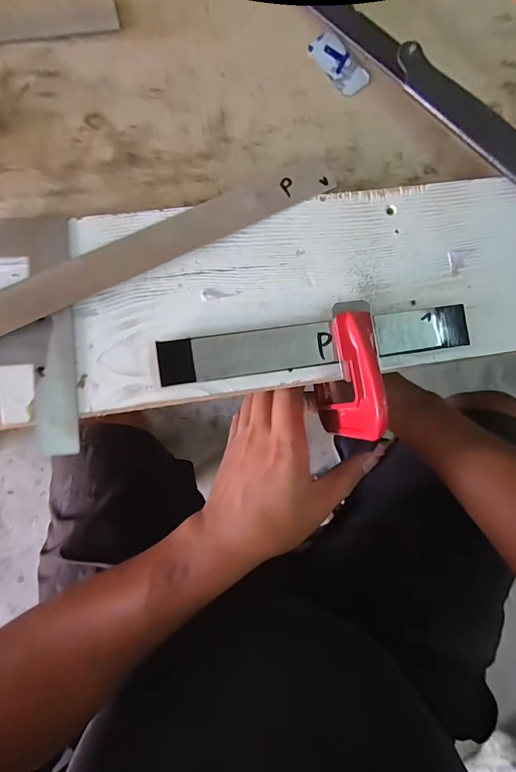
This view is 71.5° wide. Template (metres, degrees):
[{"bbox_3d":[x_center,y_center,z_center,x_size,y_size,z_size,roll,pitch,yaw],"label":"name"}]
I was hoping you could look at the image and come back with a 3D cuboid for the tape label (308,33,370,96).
[{"bbox_3d":[0.059,-0.235,0.261,0.025,0.004,0.048,-43,92,-6],"label":"tape label"}]

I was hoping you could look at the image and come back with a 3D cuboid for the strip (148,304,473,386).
[{"bbox_3d":[0.037,-0.026,0.225,0.194,0.007,0.027,-8,92,-5],"label":"strip"}]

